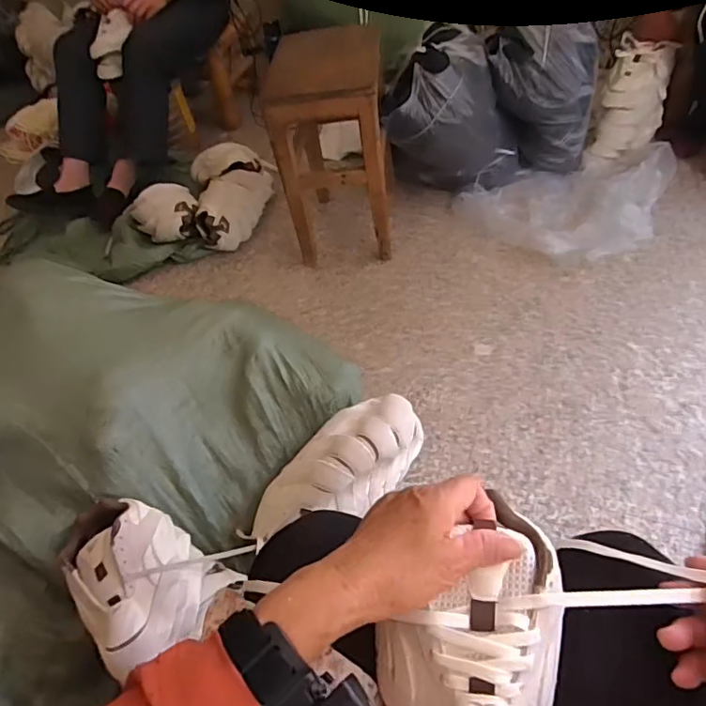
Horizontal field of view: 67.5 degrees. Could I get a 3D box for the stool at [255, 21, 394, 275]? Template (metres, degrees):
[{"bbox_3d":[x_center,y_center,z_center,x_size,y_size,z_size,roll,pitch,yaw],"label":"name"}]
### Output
[{"bbox_3d":[-0.038,-0.465,1.198,0.230,0.432,0.318,-2,49,7],"label":"stool"}]

